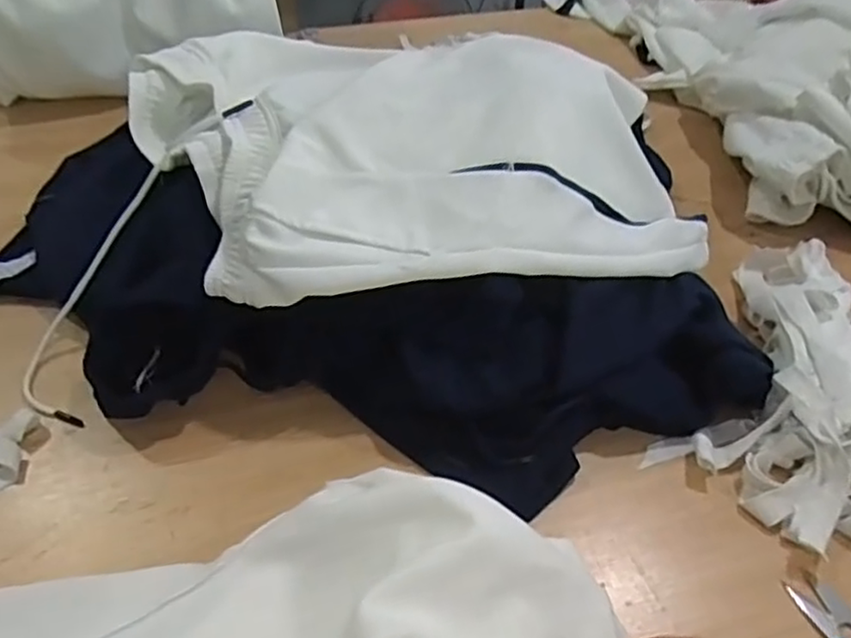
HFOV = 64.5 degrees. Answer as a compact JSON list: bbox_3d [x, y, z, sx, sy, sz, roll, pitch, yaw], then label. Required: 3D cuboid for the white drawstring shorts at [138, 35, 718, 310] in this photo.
[{"bbox_3d":[-0.006,-0.153,0.590,0.464,0.109,0.317,-11,46,-12],"label":"white drawstring shorts"}]

